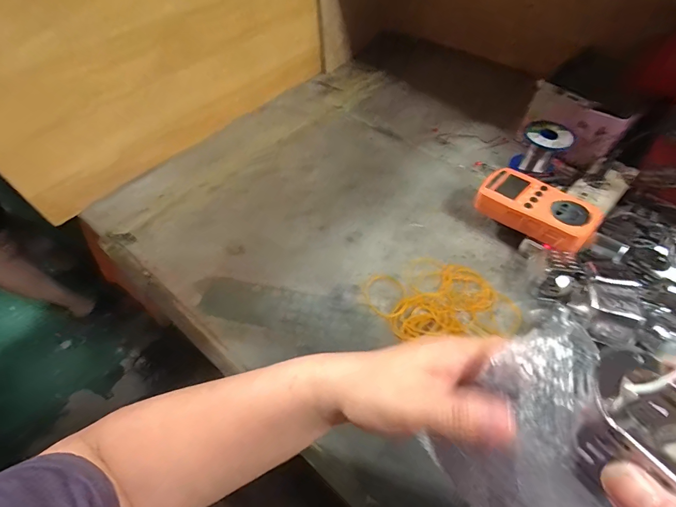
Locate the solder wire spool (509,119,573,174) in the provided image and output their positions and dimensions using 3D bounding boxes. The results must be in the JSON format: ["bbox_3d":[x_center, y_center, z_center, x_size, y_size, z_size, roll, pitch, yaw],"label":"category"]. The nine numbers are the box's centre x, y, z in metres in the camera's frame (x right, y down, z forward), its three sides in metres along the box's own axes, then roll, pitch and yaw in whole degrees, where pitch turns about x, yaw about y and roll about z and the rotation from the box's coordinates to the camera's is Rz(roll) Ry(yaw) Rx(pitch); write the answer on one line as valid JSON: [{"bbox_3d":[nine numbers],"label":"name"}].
[{"bbox_3d":[0.301,-0.154,0.514,0.059,0.069,0.059,-1,54,1],"label":"solder wire spool"}]

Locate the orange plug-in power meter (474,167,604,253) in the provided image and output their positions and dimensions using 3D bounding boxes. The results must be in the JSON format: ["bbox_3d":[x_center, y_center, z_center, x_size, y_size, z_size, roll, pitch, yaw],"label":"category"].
[{"bbox_3d":[0.237,-0.056,0.414,0.126,0.031,0.071,36,62,24],"label":"orange plug-in power meter"}]

